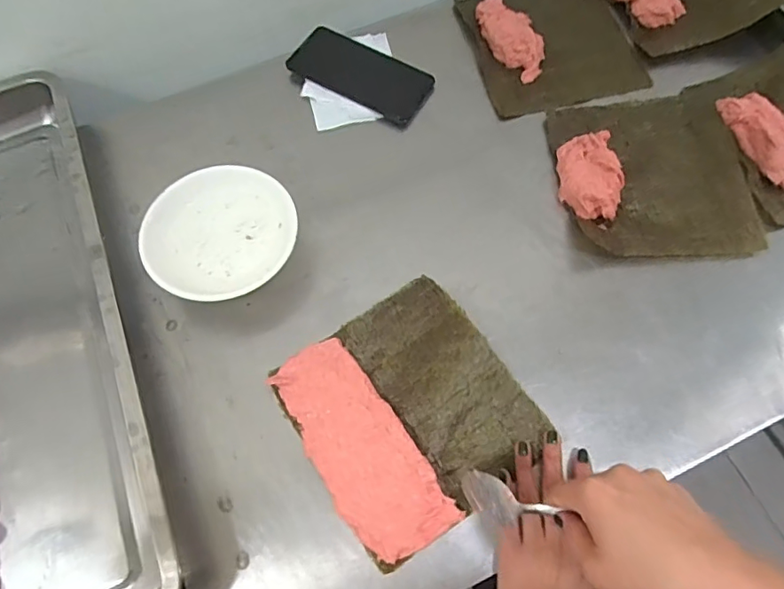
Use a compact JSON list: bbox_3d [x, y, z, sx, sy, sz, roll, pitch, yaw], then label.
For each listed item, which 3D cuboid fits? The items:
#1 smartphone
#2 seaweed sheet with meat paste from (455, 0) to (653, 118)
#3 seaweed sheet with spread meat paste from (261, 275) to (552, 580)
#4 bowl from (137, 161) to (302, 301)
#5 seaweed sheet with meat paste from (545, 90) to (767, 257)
[{"bbox_3d":[-0.037,-0.262,0.629,0.164,0.013,0.082,28,70,14],"label":"smartphone"},{"bbox_3d":[0.189,-0.316,0.638,0.187,0.033,0.198,-16,66,-4],"label":"seaweed sheet with meat paste"},{"bbox_3d":[0.014,0.098,0.469,0.185,0.015,0.191,-34,69,-12],"label":"seaweed sheet with spread meat paste"},{"bbox_3d":[-0.166,-0.057,0.524,0.138,0.049,0.130,-1,66,2],"label":"bowl"},{"bbox_3d":[0.271,-0.135,0.556,0.191,0.030,0.201,-2,66,2],"label":"seaweed sheet with meat paste"}]

